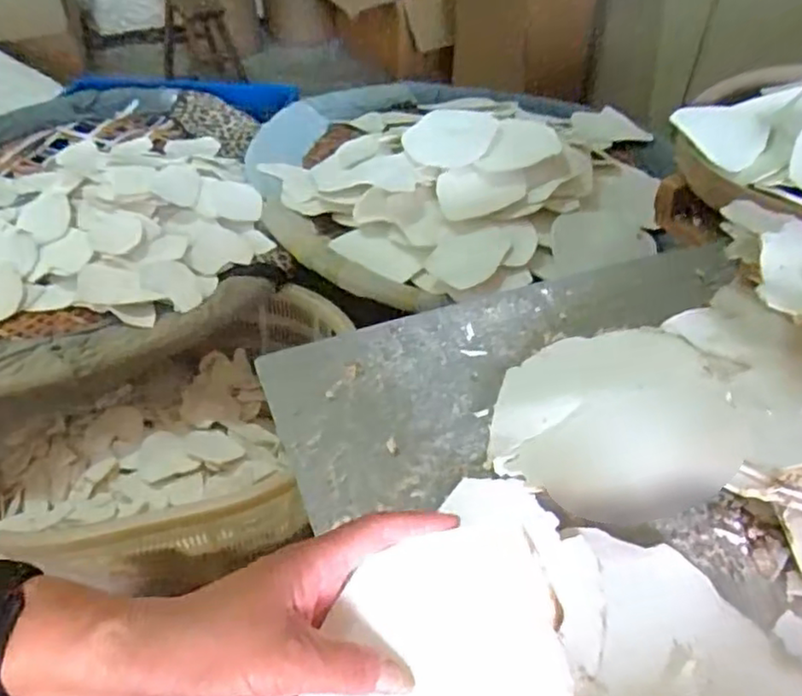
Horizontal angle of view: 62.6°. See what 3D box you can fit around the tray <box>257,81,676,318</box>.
[{"bbox_3d":[0.082,-0.401,1.257,0.758,0.205,0.792,0,43,0],"label":"tray"}]

